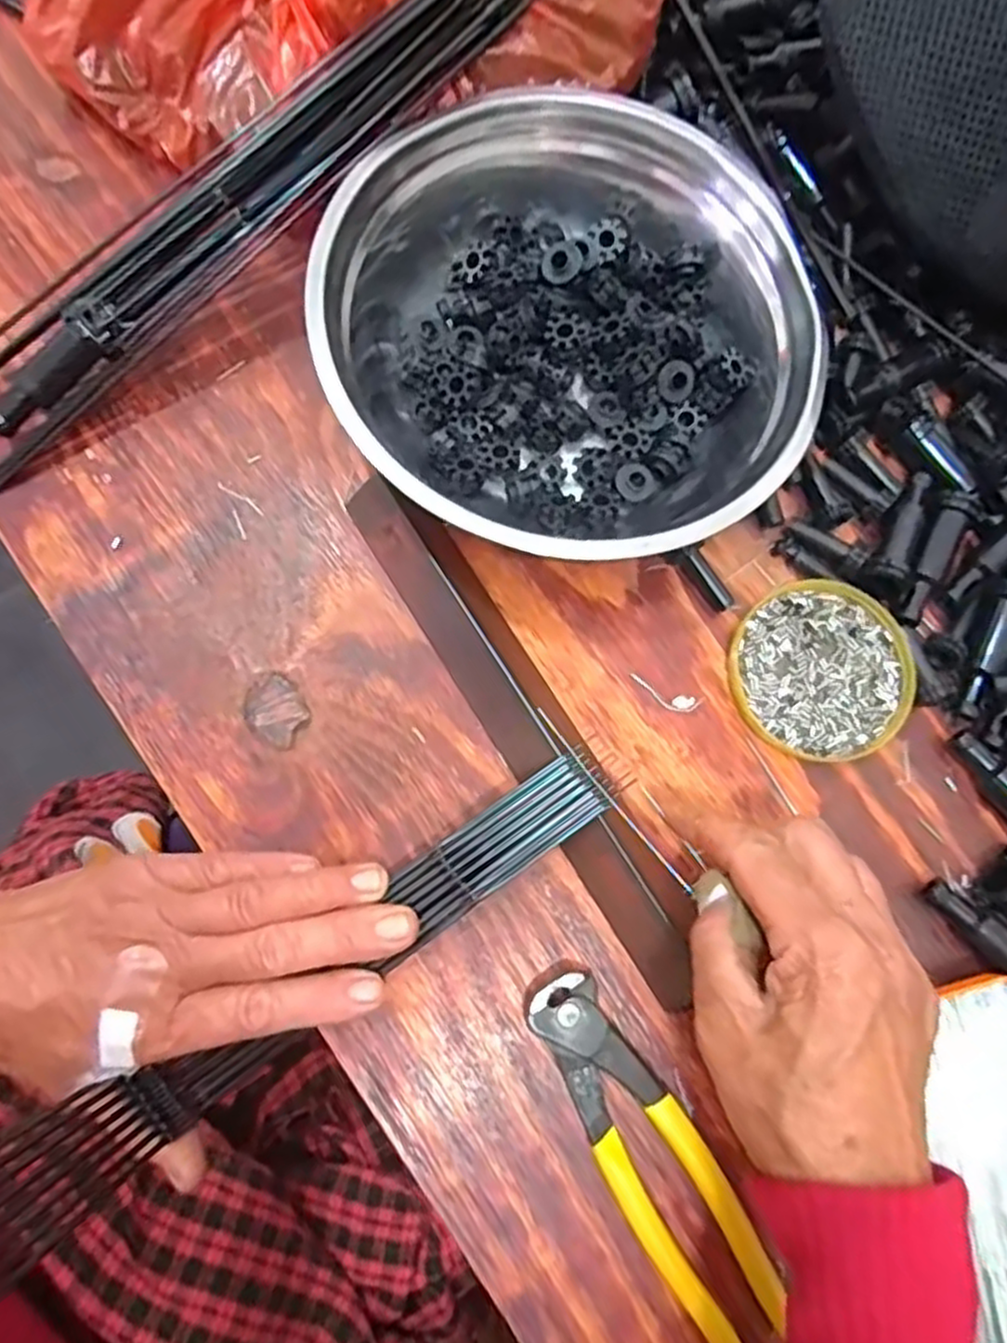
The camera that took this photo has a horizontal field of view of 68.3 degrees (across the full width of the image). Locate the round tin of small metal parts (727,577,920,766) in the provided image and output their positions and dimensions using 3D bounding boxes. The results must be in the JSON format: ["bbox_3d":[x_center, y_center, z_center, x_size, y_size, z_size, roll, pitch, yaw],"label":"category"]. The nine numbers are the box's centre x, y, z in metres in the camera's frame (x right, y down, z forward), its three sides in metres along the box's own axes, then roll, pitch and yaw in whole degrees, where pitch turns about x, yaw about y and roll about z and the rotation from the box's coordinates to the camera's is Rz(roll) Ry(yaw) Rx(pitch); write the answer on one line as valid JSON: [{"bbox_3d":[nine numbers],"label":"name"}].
[{"bbox_3d":[0.149,-0.001,0.348,0.084,0.008,0.081,1,78,-5],"label":"round tin of small metal parts"}]

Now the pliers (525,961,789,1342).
[{"bbox_3d":[0.060,0.196,0.298,0.040,0.012,0.164,-31,82,-10],"label":"pliers"}]

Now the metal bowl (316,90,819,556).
[{"bbox_3d":[0.031,-0.156,0.336,0.225,0.063,0.196,44,78,5],"label":"metal bowl"}]

